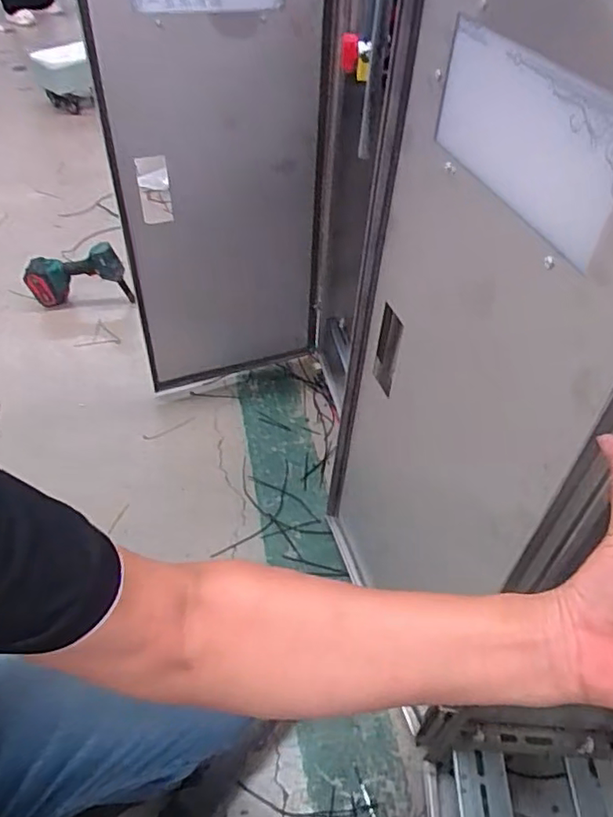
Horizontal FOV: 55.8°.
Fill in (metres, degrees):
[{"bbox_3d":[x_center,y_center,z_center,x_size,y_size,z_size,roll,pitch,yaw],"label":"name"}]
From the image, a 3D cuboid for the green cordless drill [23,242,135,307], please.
[{"bbox_3d":[-0.643,-0.365,1.643,0.266,0.181,0.070,-10,48,-12],"label":"green cordless drill"}]

